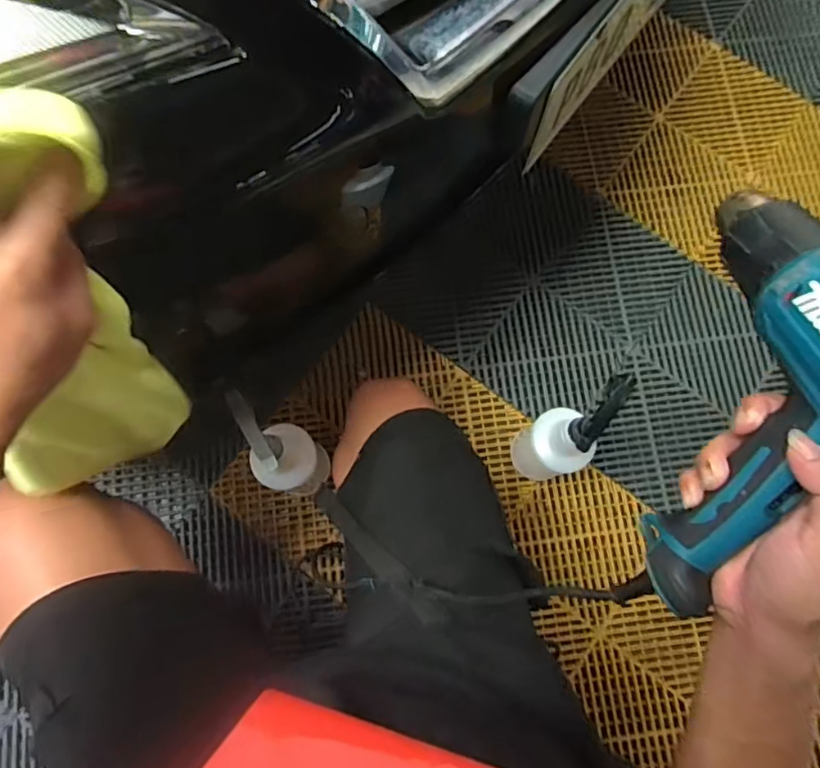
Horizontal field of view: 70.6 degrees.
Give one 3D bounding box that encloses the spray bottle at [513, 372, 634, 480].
[{"bbox_3d":[0.204,0.072,0.760,0.091,0.310,0.082,-26,79,-6],"label":"spray bottle"}]

